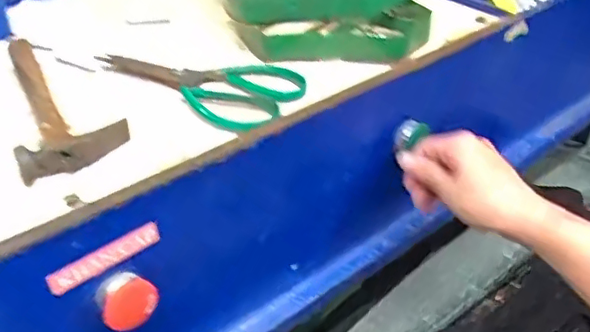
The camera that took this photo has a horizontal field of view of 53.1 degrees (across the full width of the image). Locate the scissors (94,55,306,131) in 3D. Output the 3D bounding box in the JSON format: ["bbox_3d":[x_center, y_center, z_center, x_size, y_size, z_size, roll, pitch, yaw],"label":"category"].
[{"bbox_3d":[-0.088,-0.085,0.561,0.194,0.017,0.102,21,41,28],"label":"scissors"}]

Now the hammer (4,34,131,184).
[{"bbox_3d":[-0.210,-0.067,0.531,0.081,0.024,0.247,-15,37,-19],"label":"hammer"}]

